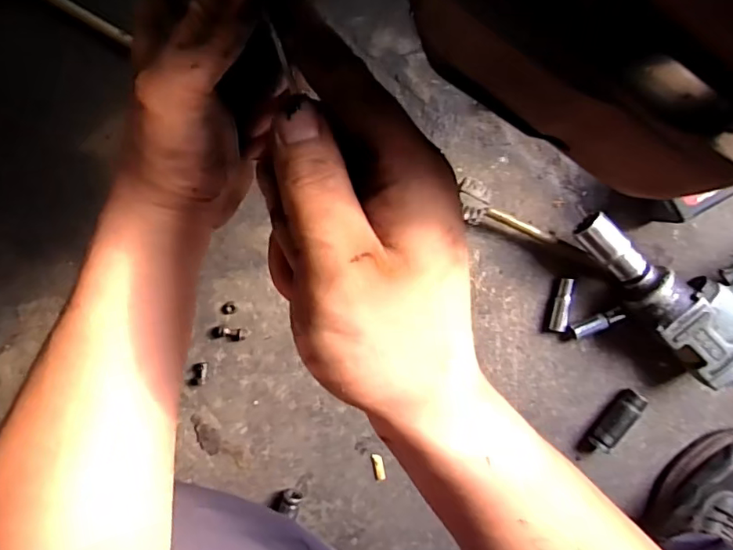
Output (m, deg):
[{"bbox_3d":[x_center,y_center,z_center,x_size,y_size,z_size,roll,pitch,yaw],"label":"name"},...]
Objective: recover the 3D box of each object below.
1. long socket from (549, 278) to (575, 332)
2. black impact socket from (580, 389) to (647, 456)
[{"bbox_3d":[0.227,0.035,0.640,0.019,0.016,0.064,8,98,2],"label":"long socket"},{"bbox_3d":[0.296,0.178,0.673,0.031,0.031,0.094,35,98,-2],"label":"black impact socket"}]

